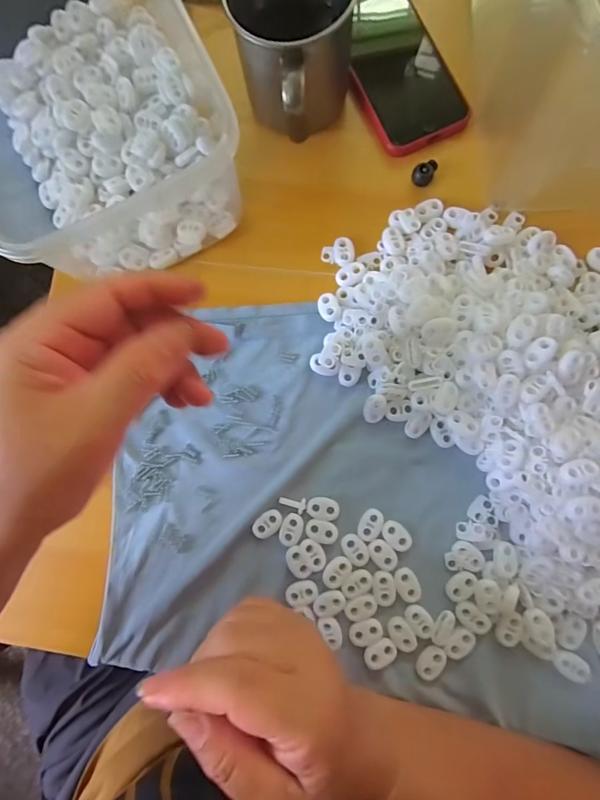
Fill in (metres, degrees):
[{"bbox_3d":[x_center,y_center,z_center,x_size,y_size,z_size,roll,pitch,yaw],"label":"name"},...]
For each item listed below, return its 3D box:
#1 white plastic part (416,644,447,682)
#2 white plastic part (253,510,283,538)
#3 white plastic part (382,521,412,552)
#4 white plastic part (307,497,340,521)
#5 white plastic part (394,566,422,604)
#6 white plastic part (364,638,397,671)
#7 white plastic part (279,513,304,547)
[{"bbox_3d":[0.087,0.174,0.255,0.016,0.004,0.022,35,87,6],"label":"white plastic part"},{"bbox_3d":[-0.023,0.087,0.271,0.015,0.004,0.023,43,88,7],"label":"white plastic part"},{"bbox_3d":[0.067,0.094,0.267,0.022,0.005,0.015,43,88,7],"label":"white plastic part"},{"bbox_3d":[0.016,0.076,0.270,0.022,0.004,0.015,6,84,4],"label":"white plastic part"},{"bbox_3d":[0.073,0.125,0.261,0.015,0.004,0.022,-25,83,1],"label":"white plastic part"},{"bbox_3d":[0.054,0.168,0.256,0.022,0.005,0.016,-37,83,-1],"label":"white plastic part"},{"bbox_3d":[-0.006,0.090,0.269,0.015,0.004,0.022,15,85,5],"label":"white plastic part"}]

